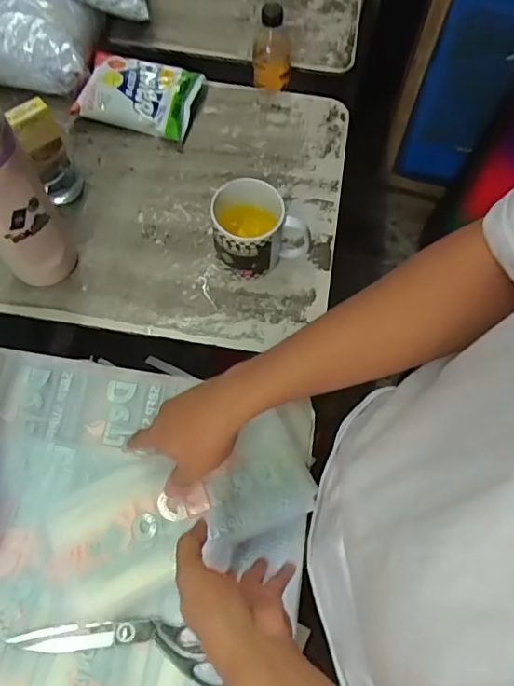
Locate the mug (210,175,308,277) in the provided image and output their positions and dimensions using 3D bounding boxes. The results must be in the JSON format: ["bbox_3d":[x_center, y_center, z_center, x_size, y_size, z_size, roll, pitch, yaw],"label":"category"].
[{"bbox_3d":[0.006,-0.132,0.641,0.107,0.095,0.081,1,69,-1],"label":"mug"}]

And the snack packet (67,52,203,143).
[{"bbox_3d":[-0.164,-0.348,0.743,0.152,0.053,0.109,12,69,3],"label":"snack packet"}]

